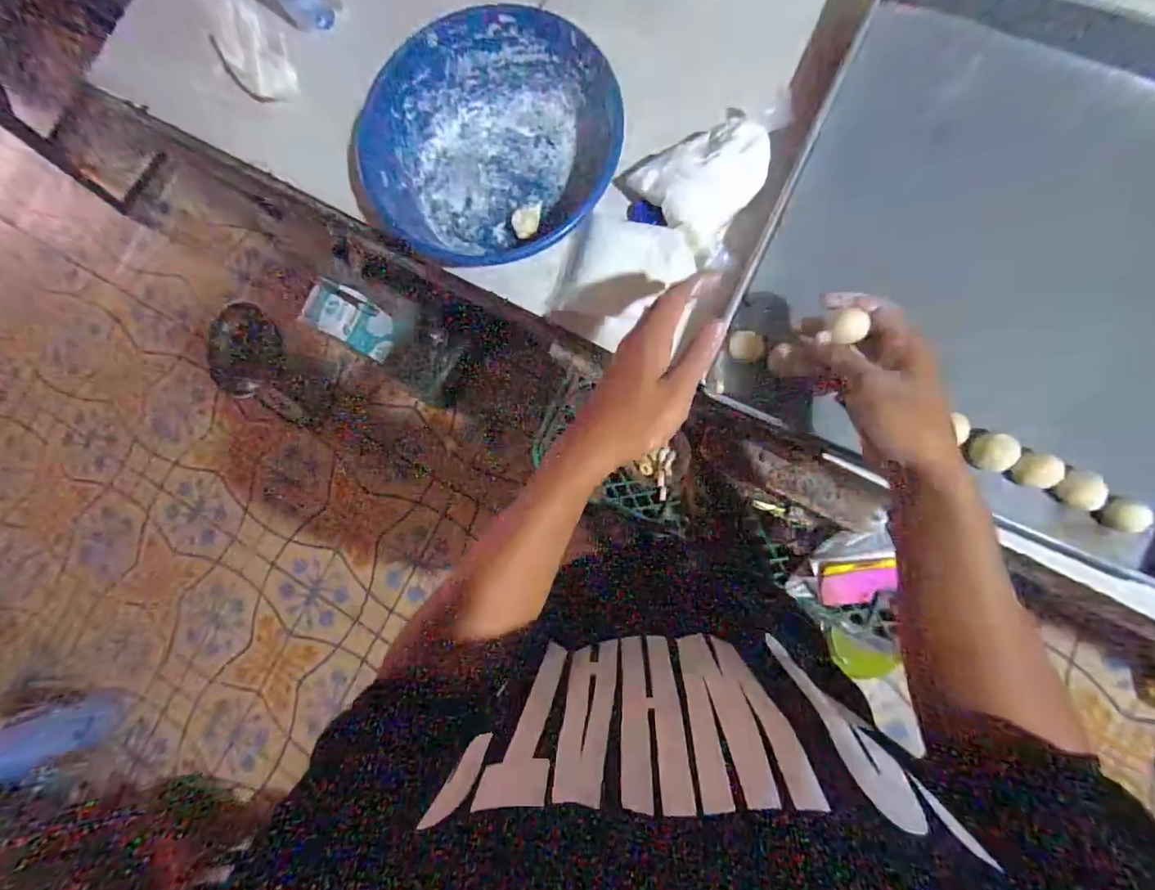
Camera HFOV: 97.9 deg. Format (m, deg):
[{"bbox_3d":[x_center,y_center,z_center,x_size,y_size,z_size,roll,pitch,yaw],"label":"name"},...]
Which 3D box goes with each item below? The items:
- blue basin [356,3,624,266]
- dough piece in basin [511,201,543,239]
[{"bbox_3d":[-0.089,-0.315,0.534,0.271,0.095,0.216,-38,81,3],"label":"blue basin"},{"bbox_3d":[-0.054,-0.242,0.539,0.026,0.022,0.045,5,86,9],"label":"dough piece in basin"}]

